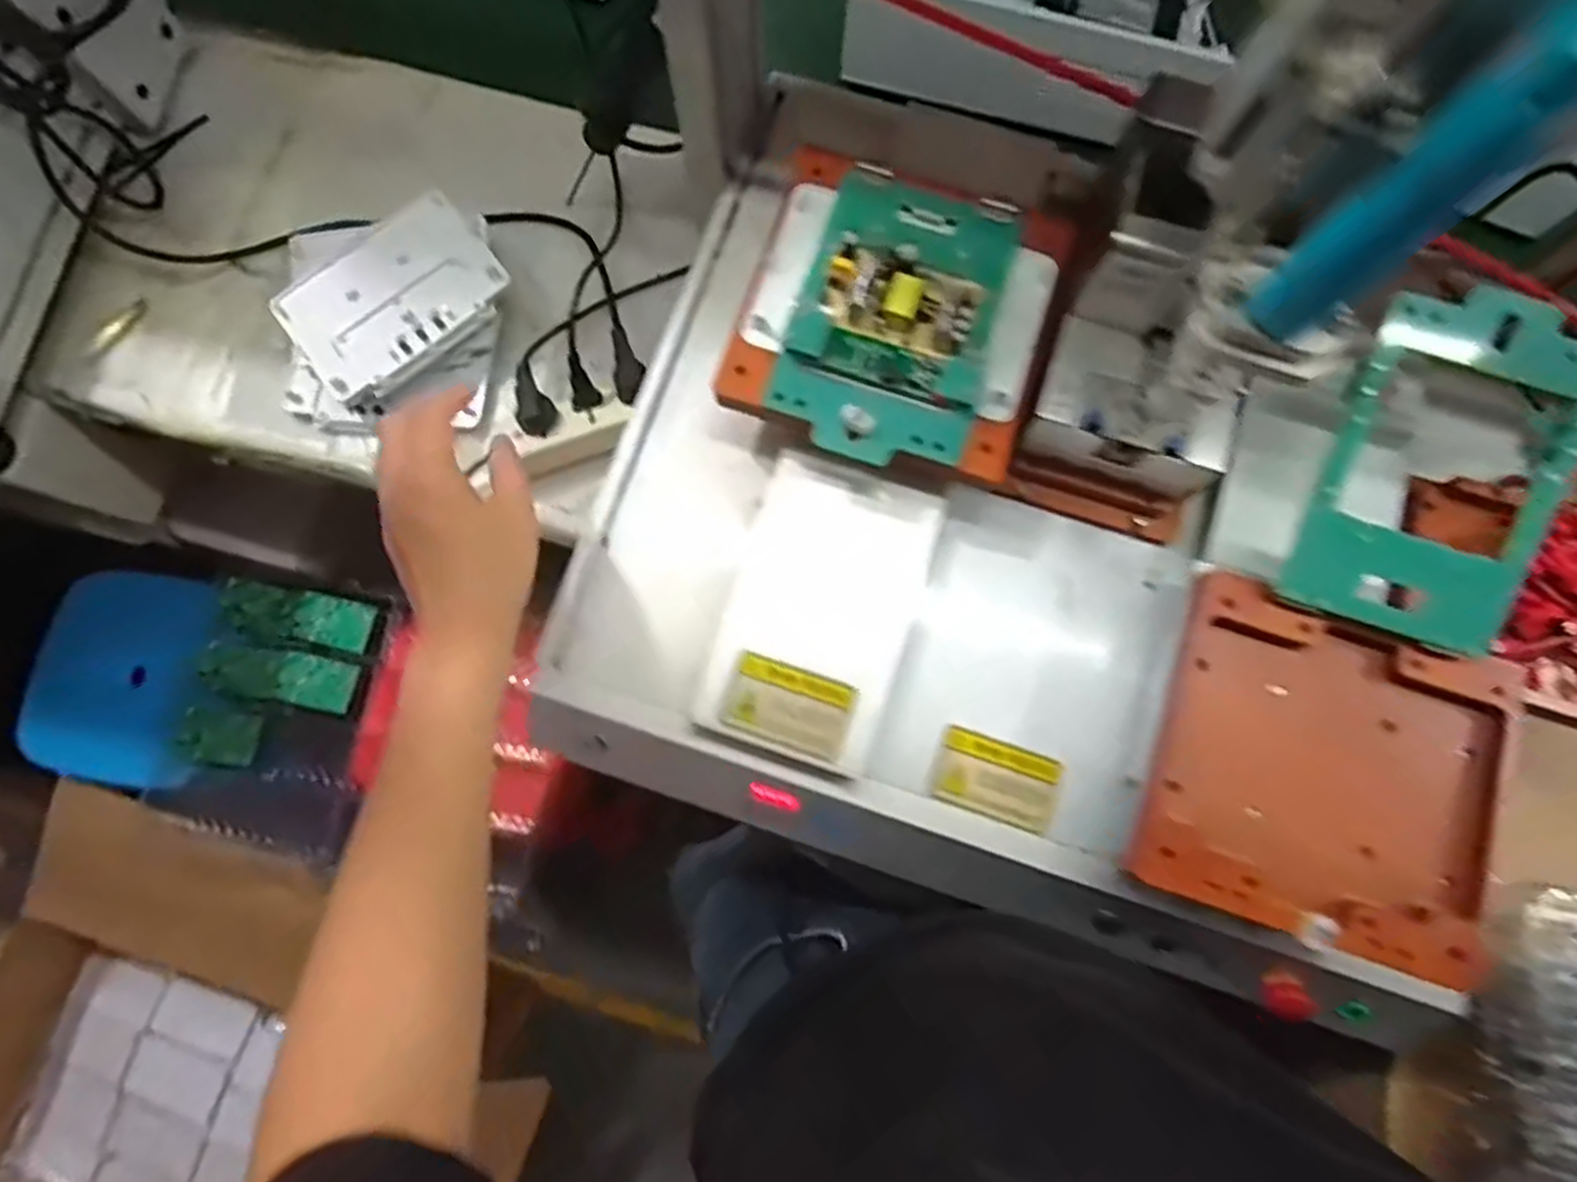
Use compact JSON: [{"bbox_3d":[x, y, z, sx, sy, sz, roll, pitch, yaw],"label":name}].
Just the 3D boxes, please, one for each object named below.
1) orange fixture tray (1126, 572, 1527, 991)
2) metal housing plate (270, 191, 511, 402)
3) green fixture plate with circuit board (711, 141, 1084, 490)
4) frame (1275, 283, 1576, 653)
[{"bbox_3d":[0.329,0.110,0.469,0.195,0.027,0.189,19,78,4],"label":"orange fixture tray"},{"bbox_3d":[-0.361,-0.272,0.698,0.186,0.015,0.133,-36,80,-8],"label":"metal housing plate"},{"bbox_3d":[0.078,-0.190,0.512,0.202,0.031,0.208,18,78,3],"label":"green fixture plate with circuit board"},{"bbox_3d":[0.391,-0.073,0.459,0.129,0.020,0.198,19,99,5],"label":"frame"}]

